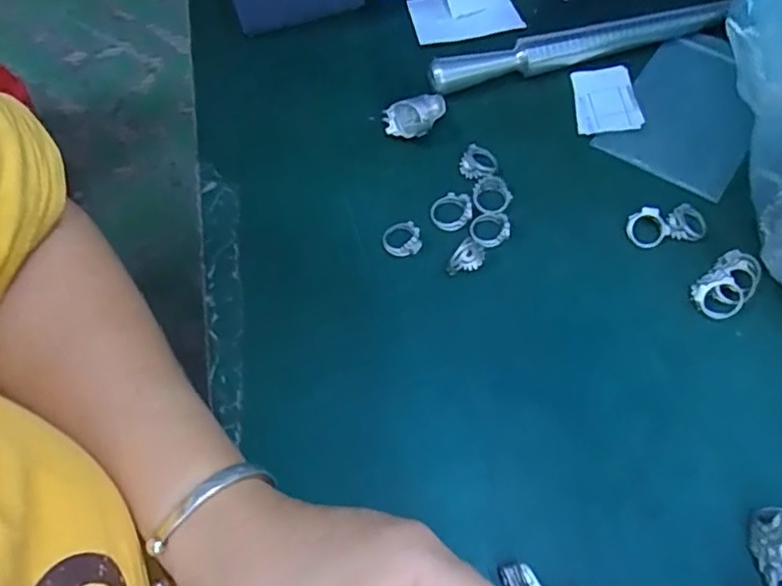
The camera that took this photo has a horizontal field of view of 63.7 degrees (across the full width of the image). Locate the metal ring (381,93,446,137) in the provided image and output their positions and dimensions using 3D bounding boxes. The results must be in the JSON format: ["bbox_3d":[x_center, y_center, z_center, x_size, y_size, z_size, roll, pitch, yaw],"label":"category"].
[{"bbox_3d":[0.017,-0.107,0.381,0.040,0.023,0.021,-22,63,-8],"label":"metal ring"}]

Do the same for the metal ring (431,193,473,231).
[{"bbox_3d":[0.035,-0.047,0.360,0.023,0.005,0.022,-9,62,-1],"label":"metal ring"}]

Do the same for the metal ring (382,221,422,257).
[{"bbox_3d":[0.006,-0.031,0.357,0.022,0.007,0.019,0,62,4],"label":"metal ring"}]

